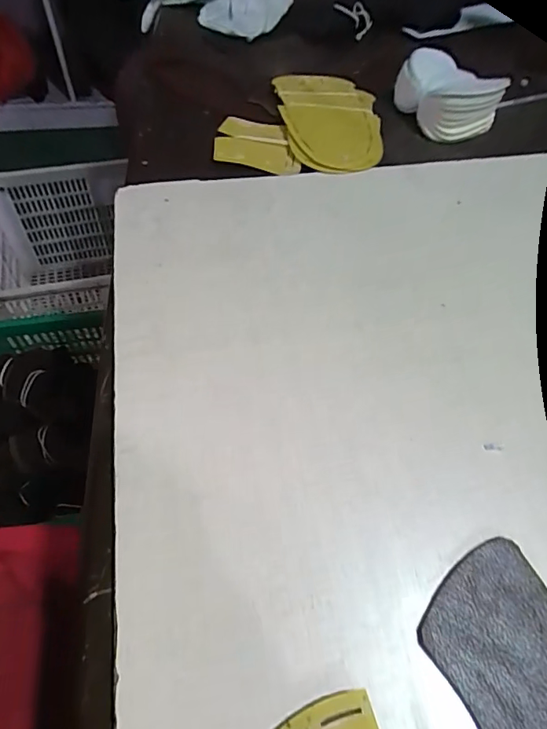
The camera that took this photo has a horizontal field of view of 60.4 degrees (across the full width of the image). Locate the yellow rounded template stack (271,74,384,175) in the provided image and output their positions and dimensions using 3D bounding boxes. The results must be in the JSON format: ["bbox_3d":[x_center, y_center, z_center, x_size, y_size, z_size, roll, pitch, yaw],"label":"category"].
[{"bbox_3d":[0.059,-0.249,0.480,0.106,0.017,0.166,1,54,-3],"label":"yellow rounded template stack"}]

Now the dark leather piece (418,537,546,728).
[{"bbox_3d":[0.122,0.158,0.204,0.070,0.005,0.142,-17,57,-15],"label":"dark leather piece"}]

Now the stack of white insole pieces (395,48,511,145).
[{"bbox_3d":[0.186,-0.288,0.502,0.111,0.043,0.096,19,55,10],"label":"stack of white insole pieces"}]

